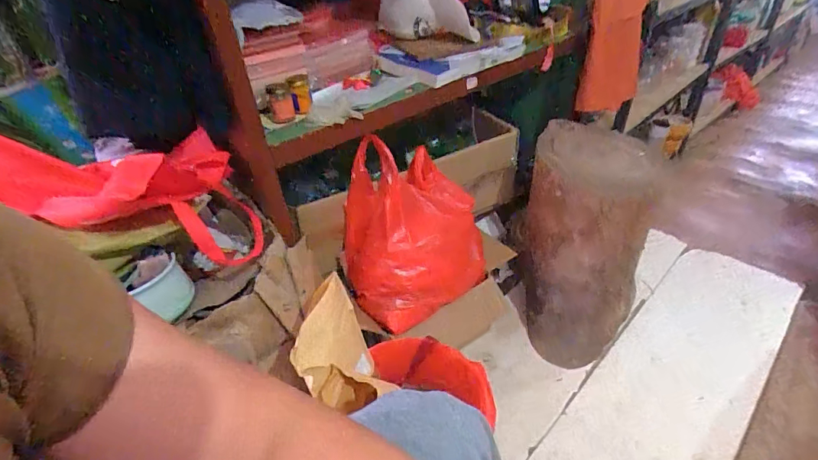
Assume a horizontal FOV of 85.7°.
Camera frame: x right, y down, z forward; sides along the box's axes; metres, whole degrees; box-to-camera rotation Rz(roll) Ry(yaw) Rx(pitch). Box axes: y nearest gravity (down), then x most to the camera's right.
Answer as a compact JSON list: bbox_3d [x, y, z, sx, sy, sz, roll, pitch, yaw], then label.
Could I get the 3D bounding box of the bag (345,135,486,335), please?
[{"bbox_3d":[0.012,0.007,0.944,0.288,0.272,0.249,-17,39,-17],"label":"bag"}]

